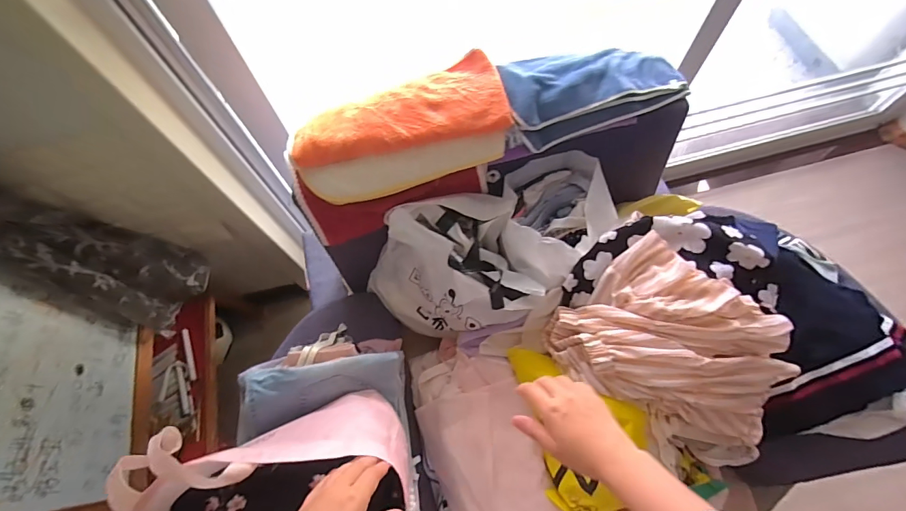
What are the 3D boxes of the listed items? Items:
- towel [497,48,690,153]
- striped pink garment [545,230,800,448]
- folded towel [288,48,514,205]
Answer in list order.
[{"bbox_3d":[0.251,-0.313,0.750,0.319,0.073,0.165,-17,66,-4],"label":"towel"},{"bbox_3d":[0.351,0.149,0.649,0.352,0.143,0.238,34,72,16],"label":"striped pink garment"},{"bbox_3d":[-0.091,-0.213,0.732,0.379,0.099,0.158,-20,67,-6],"label":"folded towel"}]

